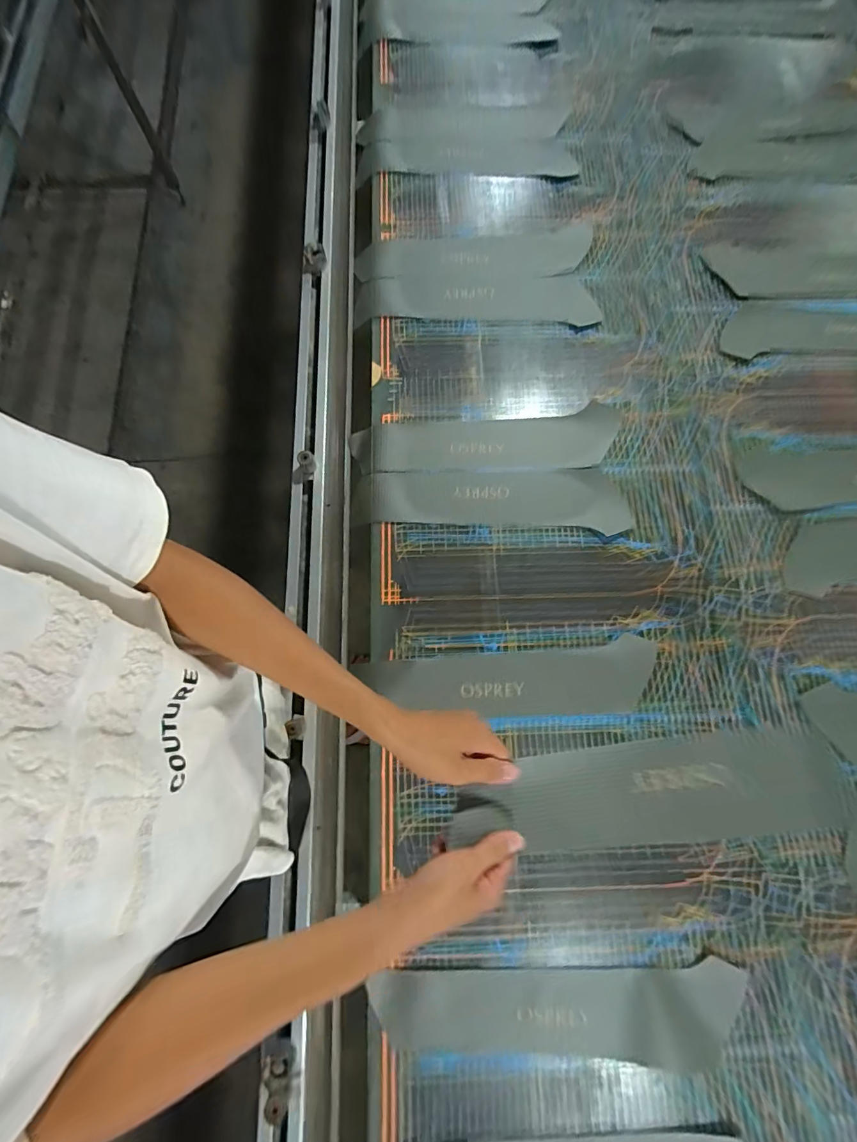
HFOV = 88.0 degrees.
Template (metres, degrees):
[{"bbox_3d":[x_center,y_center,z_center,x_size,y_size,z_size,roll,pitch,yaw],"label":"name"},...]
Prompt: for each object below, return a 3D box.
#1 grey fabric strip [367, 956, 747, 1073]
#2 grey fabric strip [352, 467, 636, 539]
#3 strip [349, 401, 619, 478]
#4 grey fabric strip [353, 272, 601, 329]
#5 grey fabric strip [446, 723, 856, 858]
[{"bbox_3d":[0.158,0.538,0.538,0.435,0.017,0.096,-1,75,-2],"label":"grey fabric strip"},{"bbox_3d":[0.098,-0.115,0.704,0.425,0.010,0.105,-1,75,-2],"label":"grey fabric strip"},{"bbox_3d":[0.098,-0.211,0.729,0.434,0.007,0.108,-7,75,-4],"label":"strip"},{"bbox_3d":[0.082,-0.494,0.814,0.428,0.022,0.112,-1,71,0],"label":"grey fabric strip"},{"bbox_3d":[0.208,0.216,0.428,0.365,0.029,0.091,-8,75,2],"label":"grey fabric strip"}]

